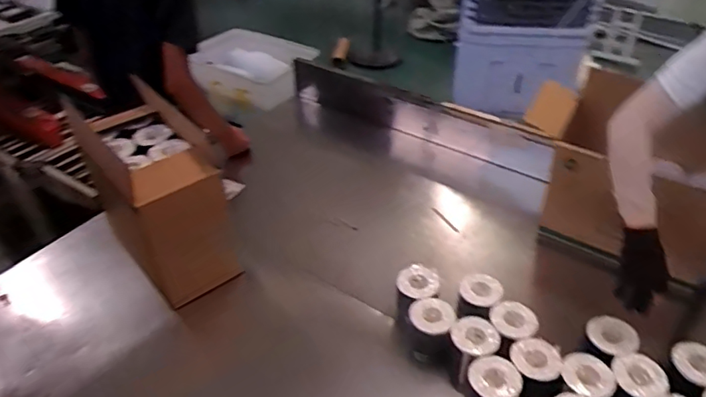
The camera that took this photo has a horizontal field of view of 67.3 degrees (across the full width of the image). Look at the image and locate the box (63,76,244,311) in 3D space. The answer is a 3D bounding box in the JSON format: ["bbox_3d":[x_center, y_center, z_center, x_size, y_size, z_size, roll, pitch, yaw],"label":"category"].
[{"bbox_3d":[-0.475,-0.012,1.356,0.228,0.440,0.371,-24,45,-25],"label":"box"}]

